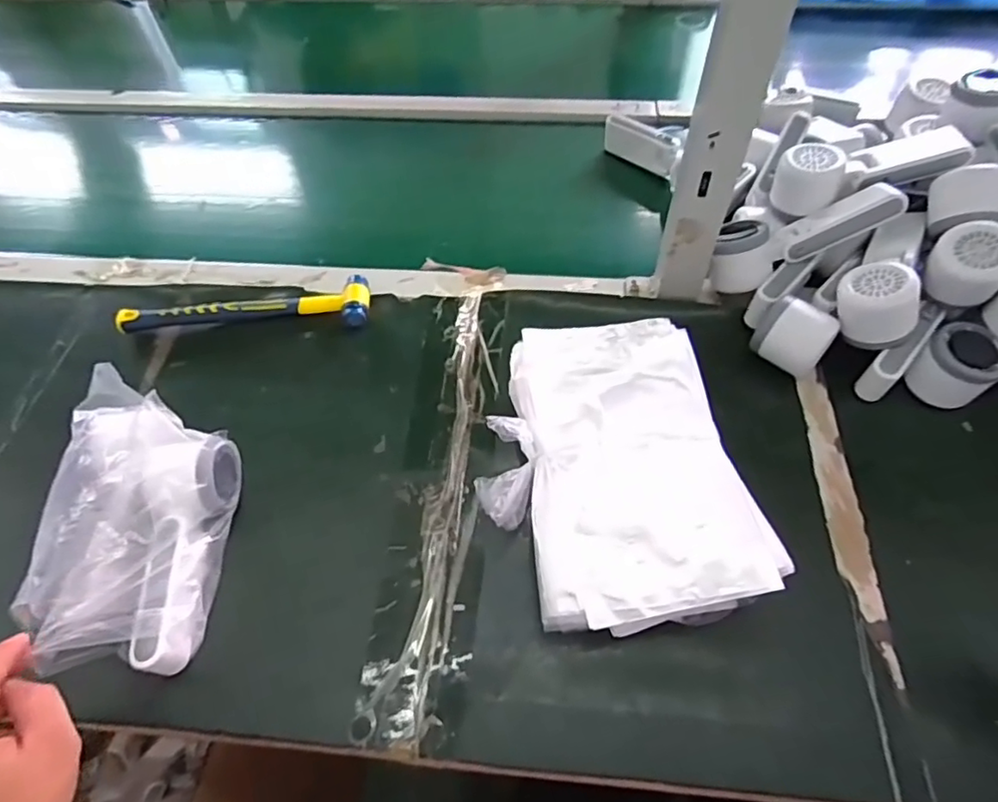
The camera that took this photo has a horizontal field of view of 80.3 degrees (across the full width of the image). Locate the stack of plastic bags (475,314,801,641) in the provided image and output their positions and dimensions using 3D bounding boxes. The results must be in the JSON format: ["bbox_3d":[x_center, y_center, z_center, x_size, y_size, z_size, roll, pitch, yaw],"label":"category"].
[{"bbox_3d":[0.086,0.054,0.466,0.194,0.066,0.243,-11,57,-5],"label":"stack of plastic bags"}]

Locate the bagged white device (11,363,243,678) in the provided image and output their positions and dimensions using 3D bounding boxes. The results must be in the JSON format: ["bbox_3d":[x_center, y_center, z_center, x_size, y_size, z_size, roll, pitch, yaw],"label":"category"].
[{"bbox_3d":[-0.262,0.078,0.431,0.102,0.085,0.211,-7,59,-3],"label":"bagged white device"}]

